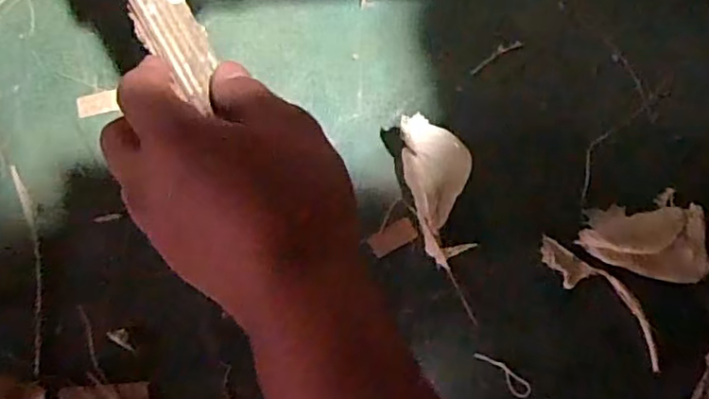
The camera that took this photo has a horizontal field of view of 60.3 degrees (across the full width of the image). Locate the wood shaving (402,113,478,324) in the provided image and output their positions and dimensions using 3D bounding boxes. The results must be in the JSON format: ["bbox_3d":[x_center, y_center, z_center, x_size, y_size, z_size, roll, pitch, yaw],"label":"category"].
[{"bbox_3d":[0.069,0.009,0.465,0.045,0.021,0.147,-9,92,-3],"label":"wood shaving"}]

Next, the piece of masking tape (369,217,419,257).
[{"bbox_3d":[0.030,0.029,0.481,0.037,0.004,0.019,-28,81,-7],"label":"piece of masking tape"}]

